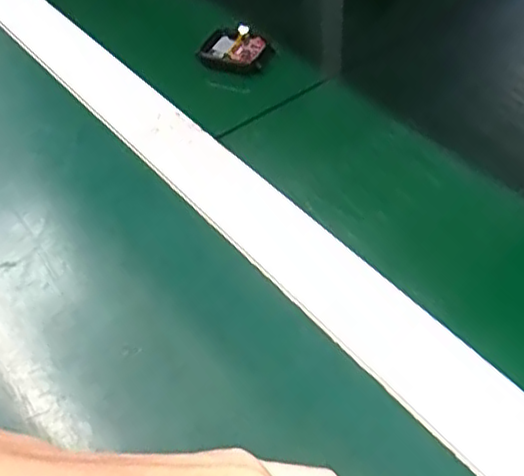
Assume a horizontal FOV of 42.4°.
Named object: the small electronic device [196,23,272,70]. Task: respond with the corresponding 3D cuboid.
[{"bbox_3d":[-0.016,-0.131,0.461,0.041,0.011,0.042,12,49,15],"label":"small electronic device"}]

